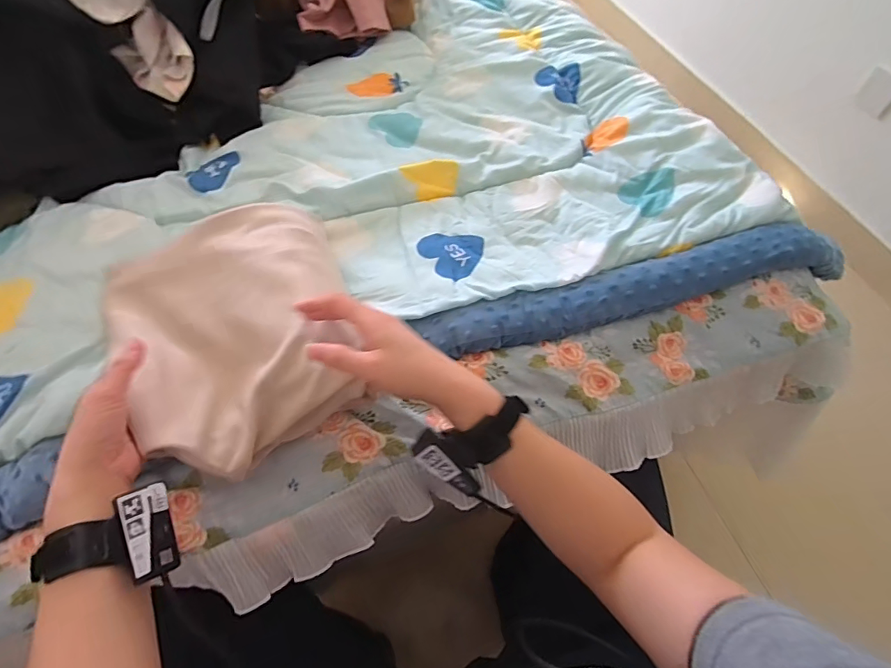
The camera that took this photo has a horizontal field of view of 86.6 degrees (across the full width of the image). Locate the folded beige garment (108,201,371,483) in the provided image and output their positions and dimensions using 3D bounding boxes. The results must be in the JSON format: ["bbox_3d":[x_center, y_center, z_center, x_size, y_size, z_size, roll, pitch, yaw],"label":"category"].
[{"bbox_3d":[-0.221,-0.014,0.512,0.237,0.061,0.278,-26,62,-16],"label":"folded beige garment"}]

